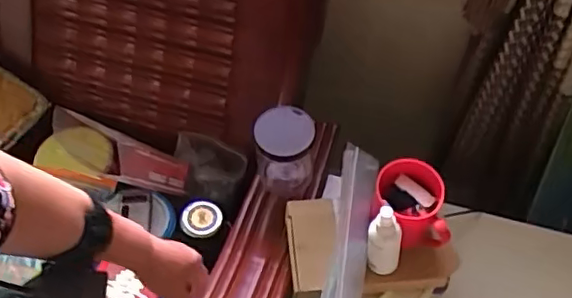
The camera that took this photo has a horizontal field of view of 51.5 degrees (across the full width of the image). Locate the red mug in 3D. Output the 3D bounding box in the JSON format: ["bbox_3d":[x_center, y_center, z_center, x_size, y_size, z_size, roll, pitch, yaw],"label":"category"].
[{"bbox_3d":[0.156,0.072,0.740,0.091,0.088,0.078,12,56,7],"label":"red mug"}]

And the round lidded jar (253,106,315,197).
[{"bbox_3d":[-0.003,0.011,0.857,0.080,0.135,0.071,-1,55,-1],"label":"round lidded jar"}]

